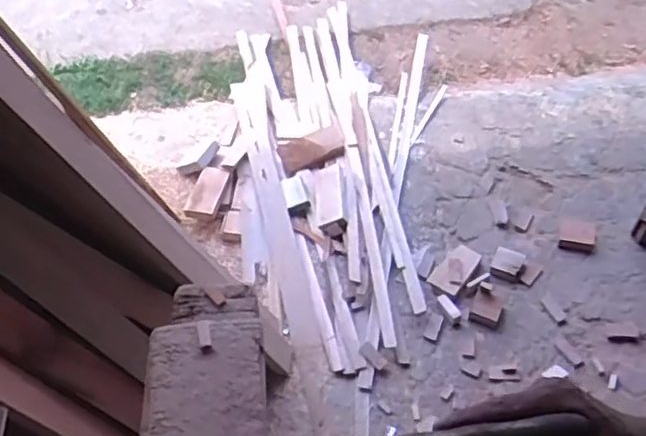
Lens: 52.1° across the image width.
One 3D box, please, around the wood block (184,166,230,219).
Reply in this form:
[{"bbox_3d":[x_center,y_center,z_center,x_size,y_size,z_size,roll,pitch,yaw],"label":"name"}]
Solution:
[{"bbox_3d":[-0.318,-0.071,1.826,0.090,0.027,0.176,8,52,8],"label":"wood block"}]

